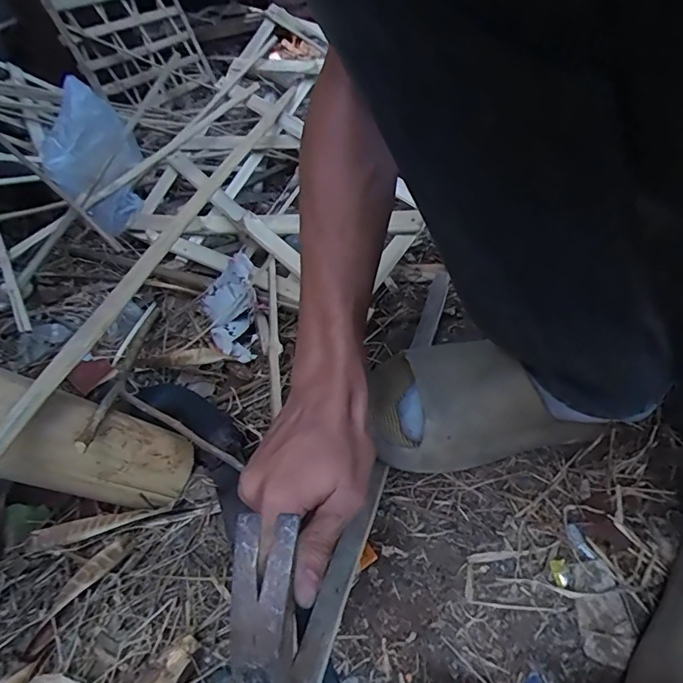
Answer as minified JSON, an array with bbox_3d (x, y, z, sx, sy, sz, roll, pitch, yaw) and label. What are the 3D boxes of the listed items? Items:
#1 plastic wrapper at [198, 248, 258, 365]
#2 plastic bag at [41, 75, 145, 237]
[{"bbox_3d":[-0.133,-0.043,0.613,0.076,0.074,0.113,-15,41,-12],"label":"plastic wrapper"},{"bbox_3d":[-0.370,-0.273,0.740,0.063,0.219,0.186,-1,41,4],"label":"plastic bag"}]

